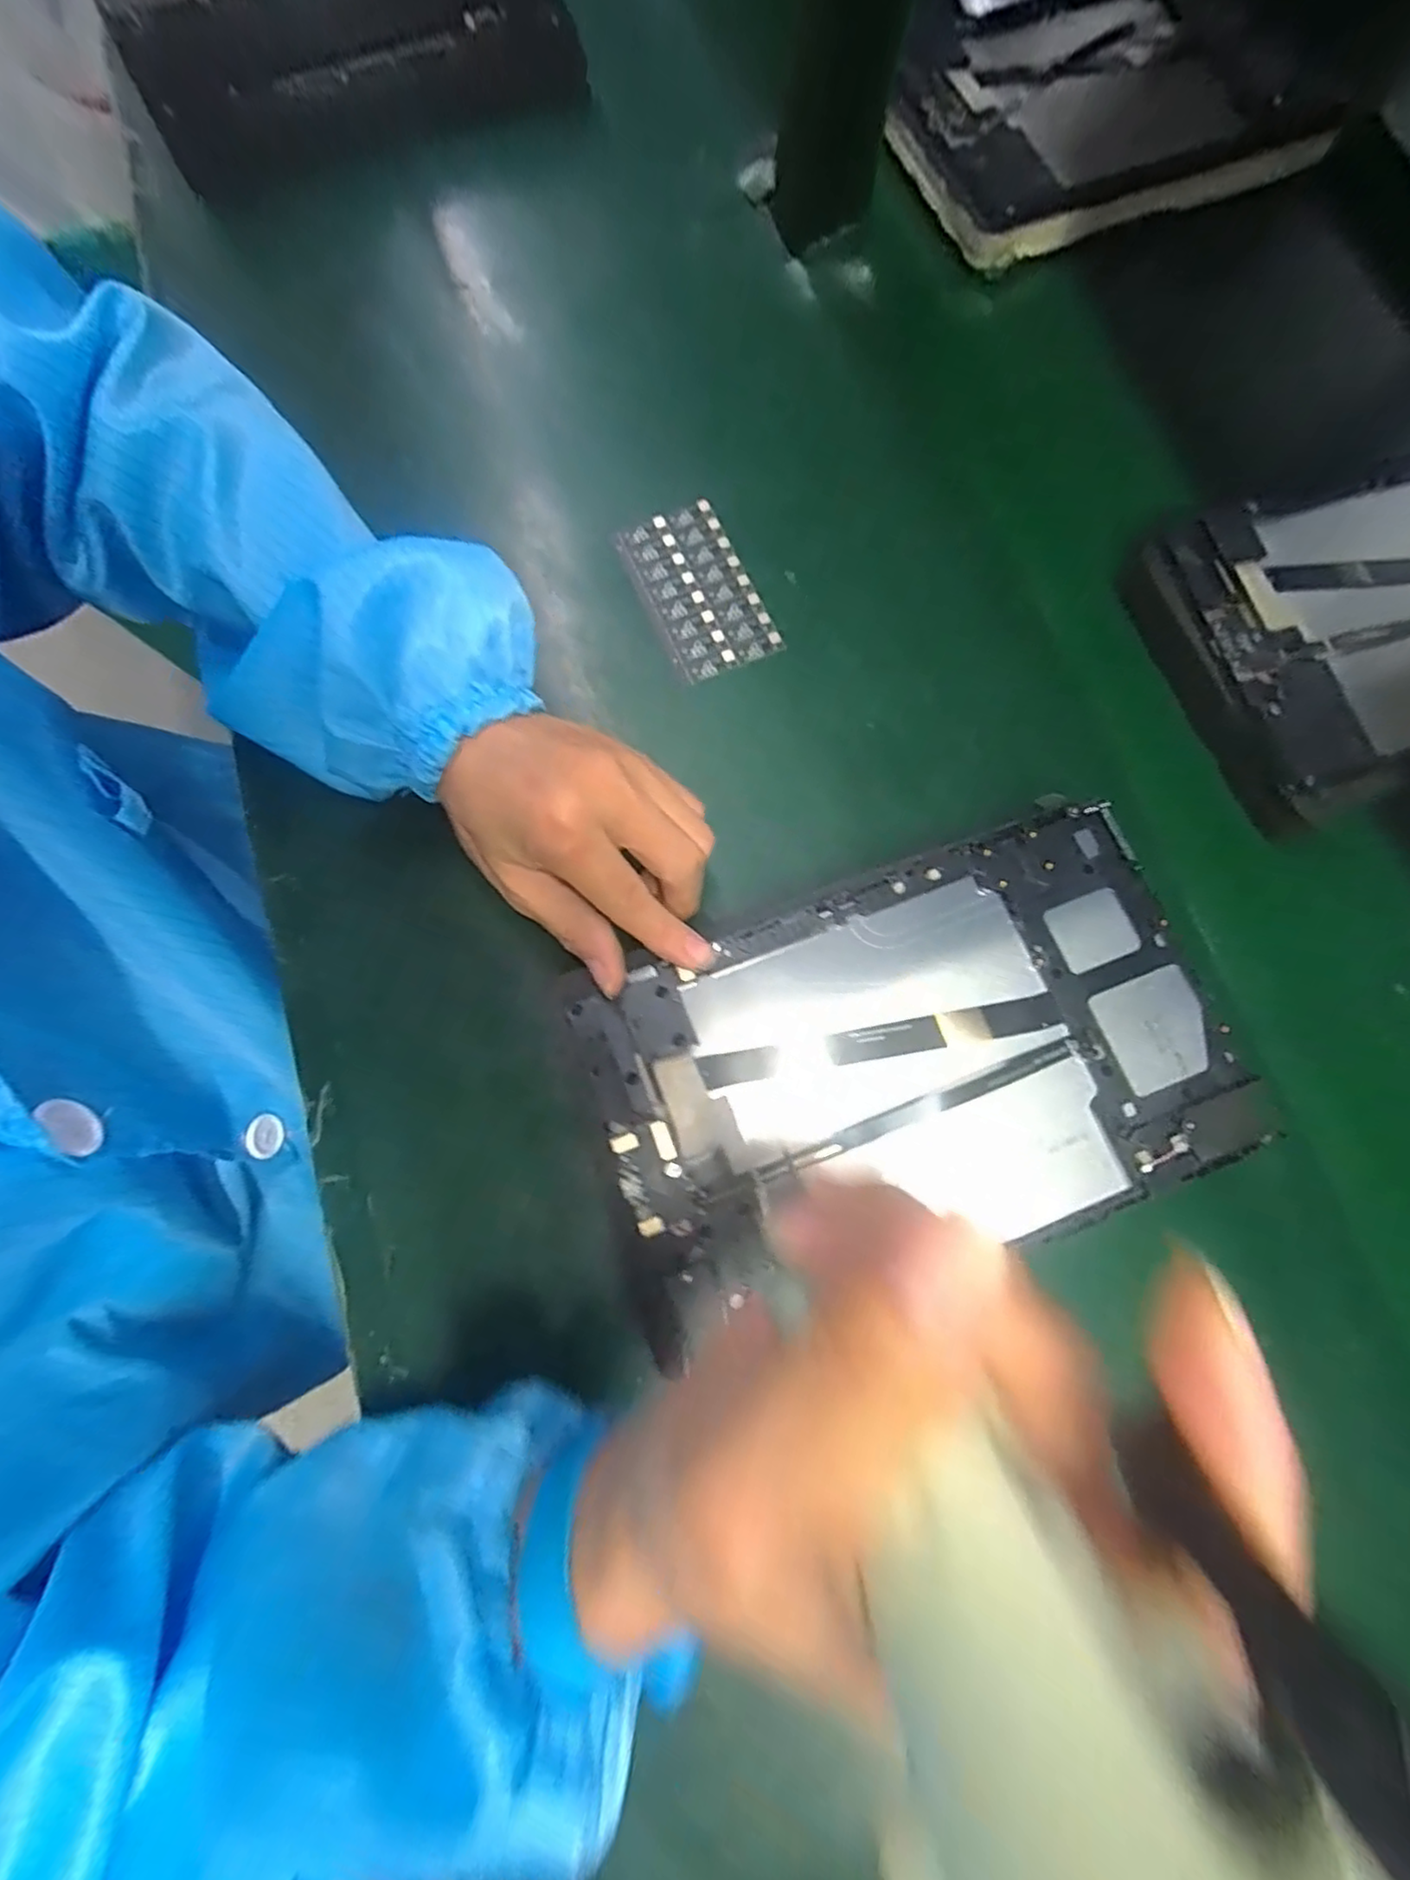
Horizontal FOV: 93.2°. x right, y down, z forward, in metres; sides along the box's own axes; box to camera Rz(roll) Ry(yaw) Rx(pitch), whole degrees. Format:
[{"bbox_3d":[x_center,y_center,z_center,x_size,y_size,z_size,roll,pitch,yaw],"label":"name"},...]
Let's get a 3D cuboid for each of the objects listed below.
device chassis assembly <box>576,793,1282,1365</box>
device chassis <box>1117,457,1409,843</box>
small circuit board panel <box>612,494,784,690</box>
[{"bbox_3d":[0.077,0.047,0.255,0.237,0.013,0.144,-20,78,-4],"label":"device chassis assembly"},{"bbox_3d":[0.348,-0.161,0.324,0.243,0.020,0.154,-19,78,-5],"label":"device chassis"},{"bbox_3d":[-0.003,-0.174,0.332,0.050,0.004,0.093,-24,78,-6],"label":"small circuit board panel"}]

